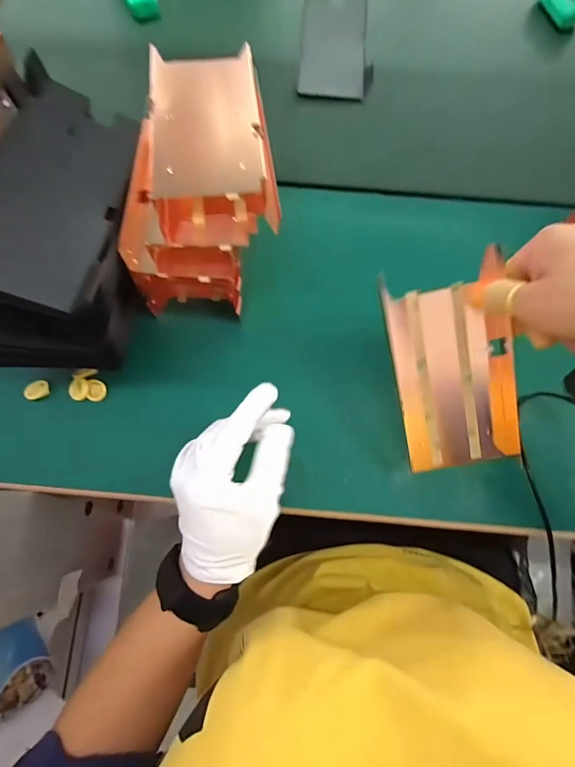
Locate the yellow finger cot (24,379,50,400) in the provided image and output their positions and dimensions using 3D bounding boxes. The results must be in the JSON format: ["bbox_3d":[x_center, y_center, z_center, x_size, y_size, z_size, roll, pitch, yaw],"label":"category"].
[{"bbox_3d":[-0.226,0.007,0.340,0.014,0.011,0.020,42,78,11],"label":"yellow finger cot"}]

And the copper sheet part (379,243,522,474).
[{"bbox_3d":[0.131,-0.009,0.293,0.087,0.014,0.159,-11,104,9],"label":"copper sheet part"}]

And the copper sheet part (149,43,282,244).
[{"bbox_3d":[-0.059,-0.189,0.294,0.088,0.025,0.159,-7,74,-3],"label":"copper sheet part"}]

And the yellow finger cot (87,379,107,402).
[{"bbox_3d":[-0.173,0.006,0.340,0.016,0.005,0.020,-1,74,-1],"label":"yellow finger cot"}]

